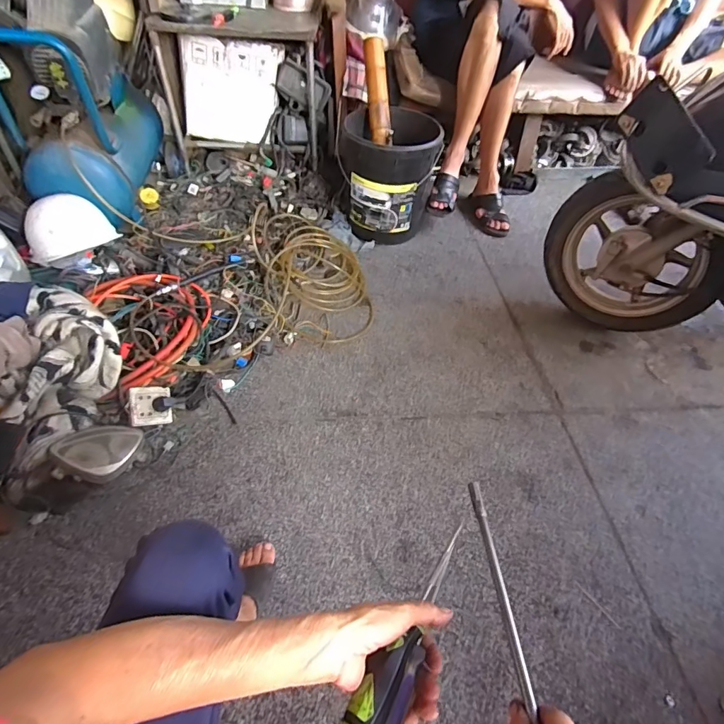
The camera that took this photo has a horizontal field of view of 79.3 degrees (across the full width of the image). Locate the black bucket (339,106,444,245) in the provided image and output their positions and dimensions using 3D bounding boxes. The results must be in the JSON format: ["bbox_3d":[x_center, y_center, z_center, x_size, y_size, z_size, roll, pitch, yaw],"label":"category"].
[{"bbox_3d":[0.084,-0.617,1.447,0.300,0.309,0.321,2,49,-2],"label":"black bucket"}]

